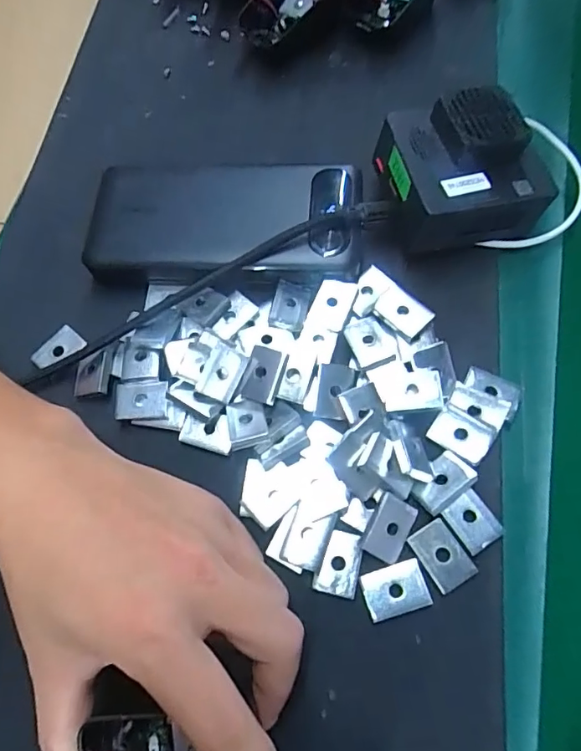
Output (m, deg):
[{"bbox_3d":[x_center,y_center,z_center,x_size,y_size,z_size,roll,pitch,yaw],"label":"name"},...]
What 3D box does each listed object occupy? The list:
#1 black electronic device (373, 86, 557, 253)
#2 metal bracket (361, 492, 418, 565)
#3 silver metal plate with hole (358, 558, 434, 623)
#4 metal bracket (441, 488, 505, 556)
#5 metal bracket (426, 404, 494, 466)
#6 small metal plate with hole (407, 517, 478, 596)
[{"bbox_3d":[0.093,-0.111,0.274,0.082,0.045,0.071,-12,71,1],"label":"black electronic device"},{"bbox_3d":[0.046,0.071,0.234,0.018,0.007,0.028,23,73,13],"label":"metal bracket"},{"bbox_3d":[0.047,0.097,0.227,0.028,0.004,0.020,-18,69,-1],"label":"silver metal plate with hole"},{"bbox_3d":[0.084,0.067,0.232,0.020,0.004,0.024,-34,70,-8],"label":"metal bracket"},{"bbox_3d":[0.084,0.028,0.244,0.028,0.004,0.019,29,75,15],"label":"metal bracket"},{"bbox_3d":[0.069,0.082,0.229,0.019,0.004,0.028,-33,70,-7],"label":"small metal plate with hole"}]

